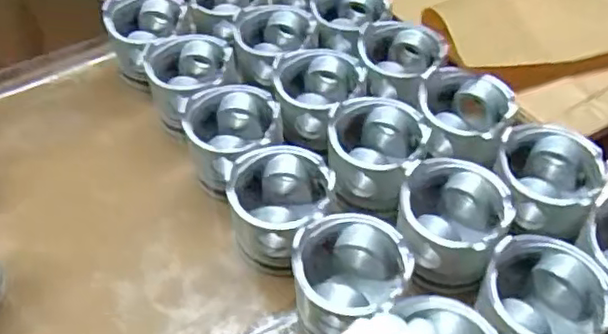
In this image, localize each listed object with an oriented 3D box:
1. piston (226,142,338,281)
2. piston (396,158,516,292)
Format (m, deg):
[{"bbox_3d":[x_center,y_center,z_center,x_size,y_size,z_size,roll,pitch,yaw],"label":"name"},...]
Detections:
[{"bbox_3d":[-0.019,0.041,0.575,0.089,0.081,0.096,5,49,8],"label":"piston"},{"bbox_3d":[0.128,0.051,0.552,0.091,0.072,0.096,-2,49,2],"label":"piston"}]

